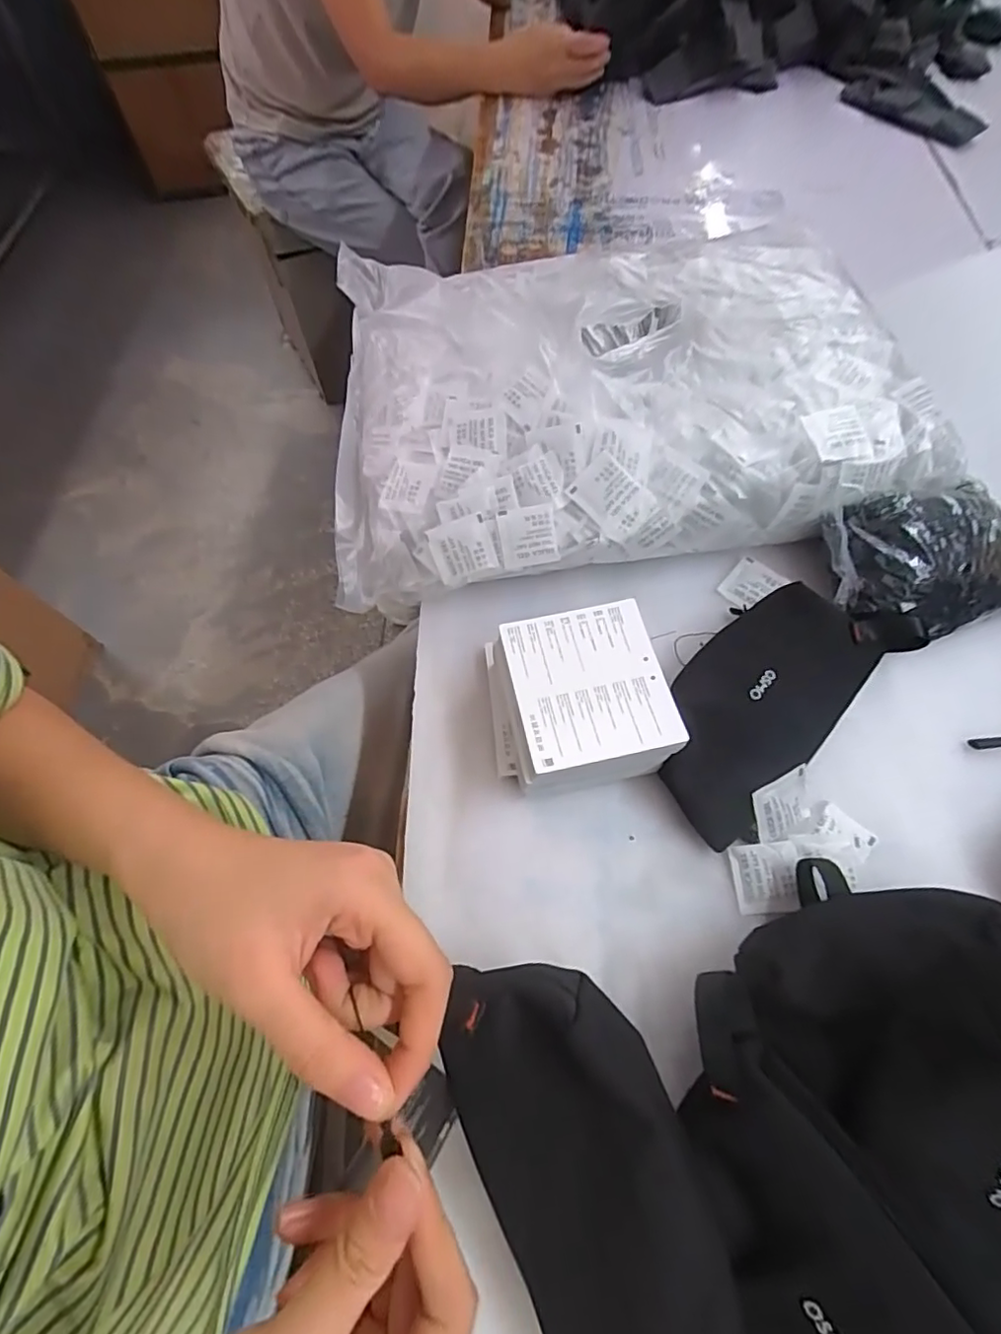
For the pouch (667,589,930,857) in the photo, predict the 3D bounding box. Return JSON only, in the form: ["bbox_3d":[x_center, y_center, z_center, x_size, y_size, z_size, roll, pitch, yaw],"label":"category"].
[{"bbox_3d":[0.177,0.016,0.383,0.093,0.039,0.198,41,71,19],"label":"pouch"}]

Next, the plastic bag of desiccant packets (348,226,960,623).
[{"bbox_3d":[0.079,-0.233,0.479,0.435,0.099,0.339,-7,63,-2],"label":"plastic bag of desiccant packets"}]

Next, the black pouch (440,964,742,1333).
[{"bbox_3d":[0.039,0.227,0.248,0.084,0.051,0.188,-18,85,-8],"label":"black pouch"}]

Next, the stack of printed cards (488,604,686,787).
[{"bbox_3d":[0.046,0.021,0.376,0.104,0.064,0.113,-11,63,-4],"label":"stack of printed cards"}]

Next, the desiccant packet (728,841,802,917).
[{"bbox_3d":[0.161,0.127,0.350,0.037,0.010,0.038,-4,63,-1],"label":"desiccant packet"}]

